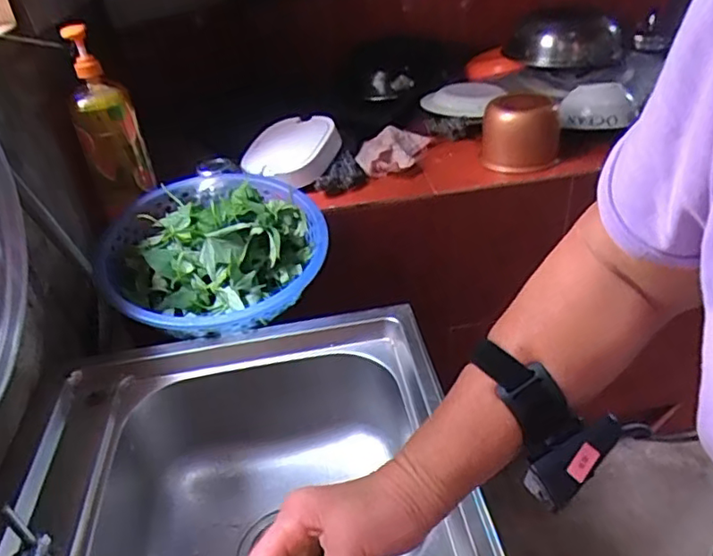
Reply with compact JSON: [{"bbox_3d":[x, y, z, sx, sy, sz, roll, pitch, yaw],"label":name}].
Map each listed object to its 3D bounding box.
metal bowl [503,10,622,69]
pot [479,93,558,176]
[{"bbox_3d":[0.489,-0.571,1.416,0.262,0.082,0.262,7,36,20],"label":"metal bowl"},{"bbox_3d":[0.277,-0.251,1.016,0.118,0.097,0.138,3,35,14],"label":"pot"}]

